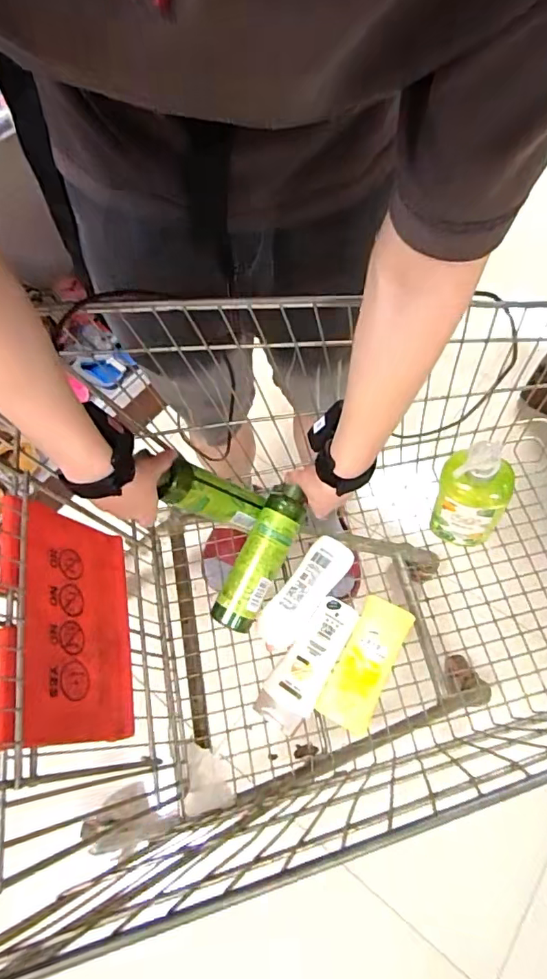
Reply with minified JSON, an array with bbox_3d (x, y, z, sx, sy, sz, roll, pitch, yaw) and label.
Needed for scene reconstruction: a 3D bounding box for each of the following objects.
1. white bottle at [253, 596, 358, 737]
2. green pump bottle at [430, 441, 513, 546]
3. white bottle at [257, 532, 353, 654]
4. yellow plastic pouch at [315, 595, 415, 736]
[{"bbox_3d":[0.047,0.226,0.655,0.066,0.040,0.176,31,68,17],"label":"white bottle"},{"bbox_3d":[0.245,0.010,0.615,0.086,0.210,0.061,22,66,14],"label":"green pump bottle"},{"bbox_3d":[0.043,0.145,0.691,0.059,0.055,0.163,34,69,19],"label":"white bottle"},{"bbox_3d":[0.118,0.217,0.634,0.066,0.034,0.164,25,67,15],"label":"yellow plastic pouch"}]

